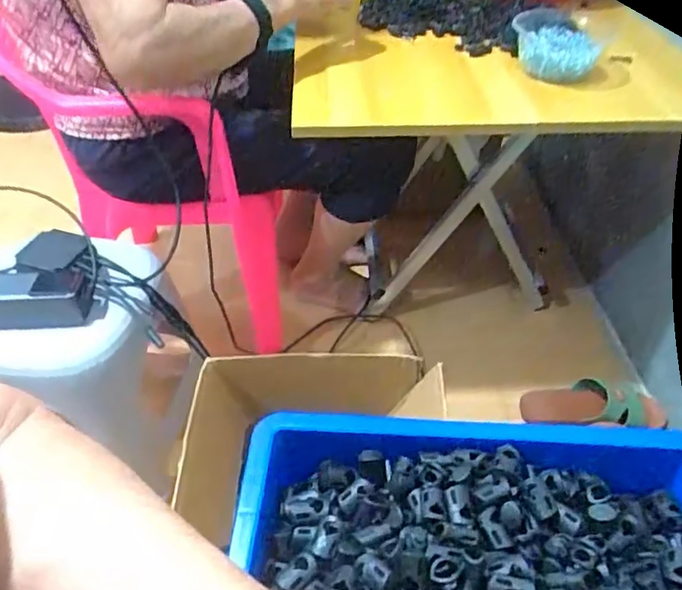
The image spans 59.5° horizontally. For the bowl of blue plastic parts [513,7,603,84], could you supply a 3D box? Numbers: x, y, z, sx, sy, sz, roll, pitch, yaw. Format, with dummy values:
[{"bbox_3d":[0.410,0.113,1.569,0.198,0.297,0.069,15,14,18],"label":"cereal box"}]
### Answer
[{"bbox_3d":[0.298,-0.347,0.830,0.110,0.058,0.127,7,42,11],"label":"bowl of blue plastic parts"}]

